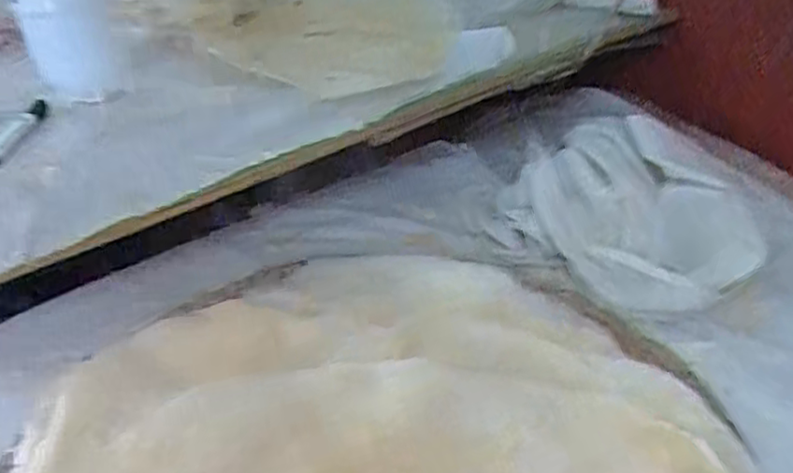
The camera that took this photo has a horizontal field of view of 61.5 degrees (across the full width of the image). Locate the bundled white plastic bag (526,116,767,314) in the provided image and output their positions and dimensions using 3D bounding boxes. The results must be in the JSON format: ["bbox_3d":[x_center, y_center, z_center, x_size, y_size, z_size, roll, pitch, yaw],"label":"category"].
[{"bbox_3d":[0.275,-0.029,0.781,0.205,0.086,0.261,-14,43,-10],"label":"bundled white plastic bag"}]

